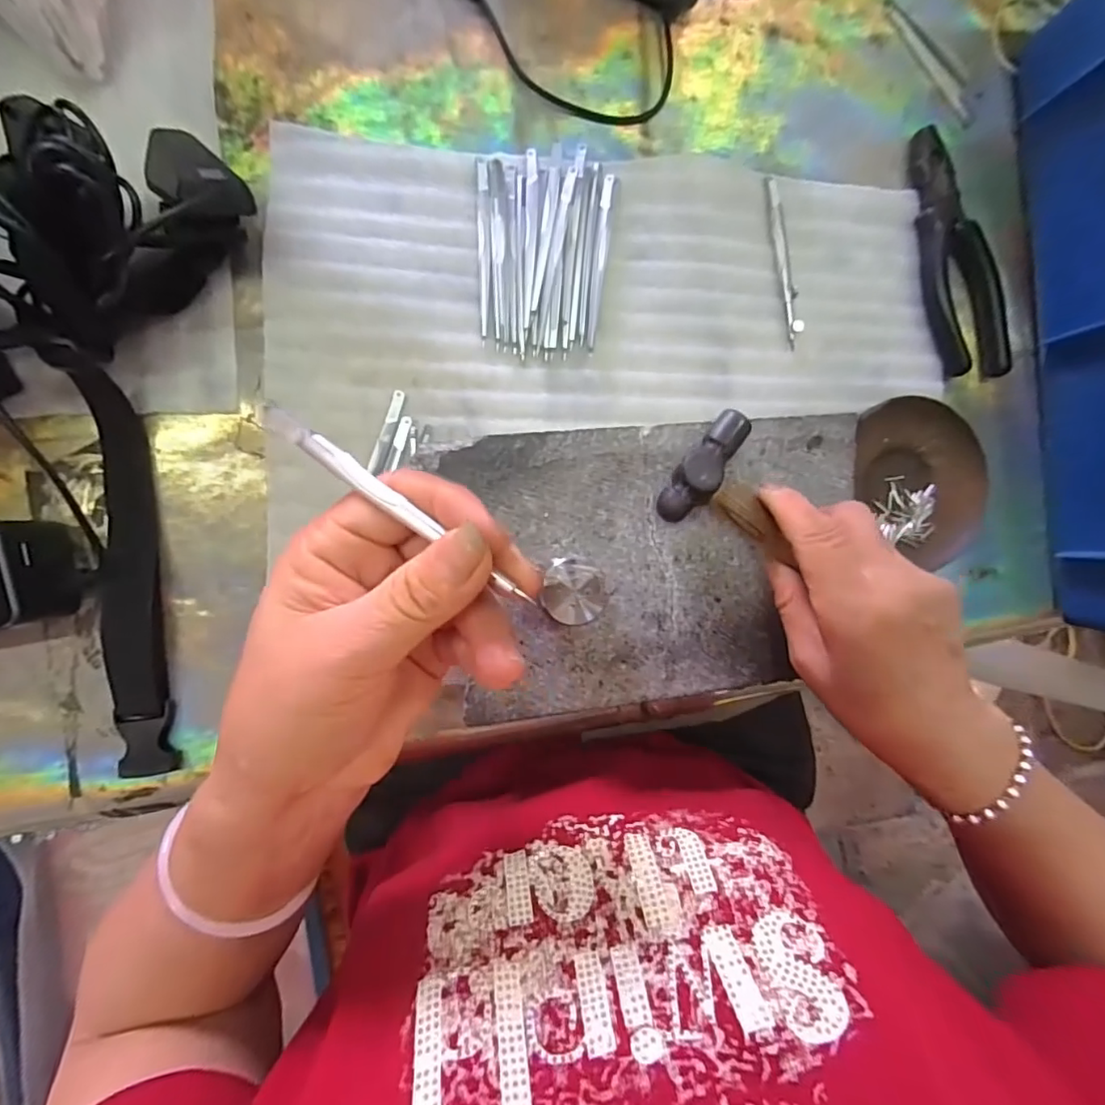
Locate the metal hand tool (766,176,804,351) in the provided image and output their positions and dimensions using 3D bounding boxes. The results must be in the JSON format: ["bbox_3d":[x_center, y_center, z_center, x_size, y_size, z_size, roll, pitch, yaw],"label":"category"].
[{"bbox_3d":[0.151,-0.188,0.360,0.010,0.007,0.107,-12,94,-8],"label":"metal hand tool"}]

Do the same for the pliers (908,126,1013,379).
[{"bbox_3d":[0.274,-0.200,0.375,0.051,0.014,0.163,-14,94,-8],"label":"pliers"}]

